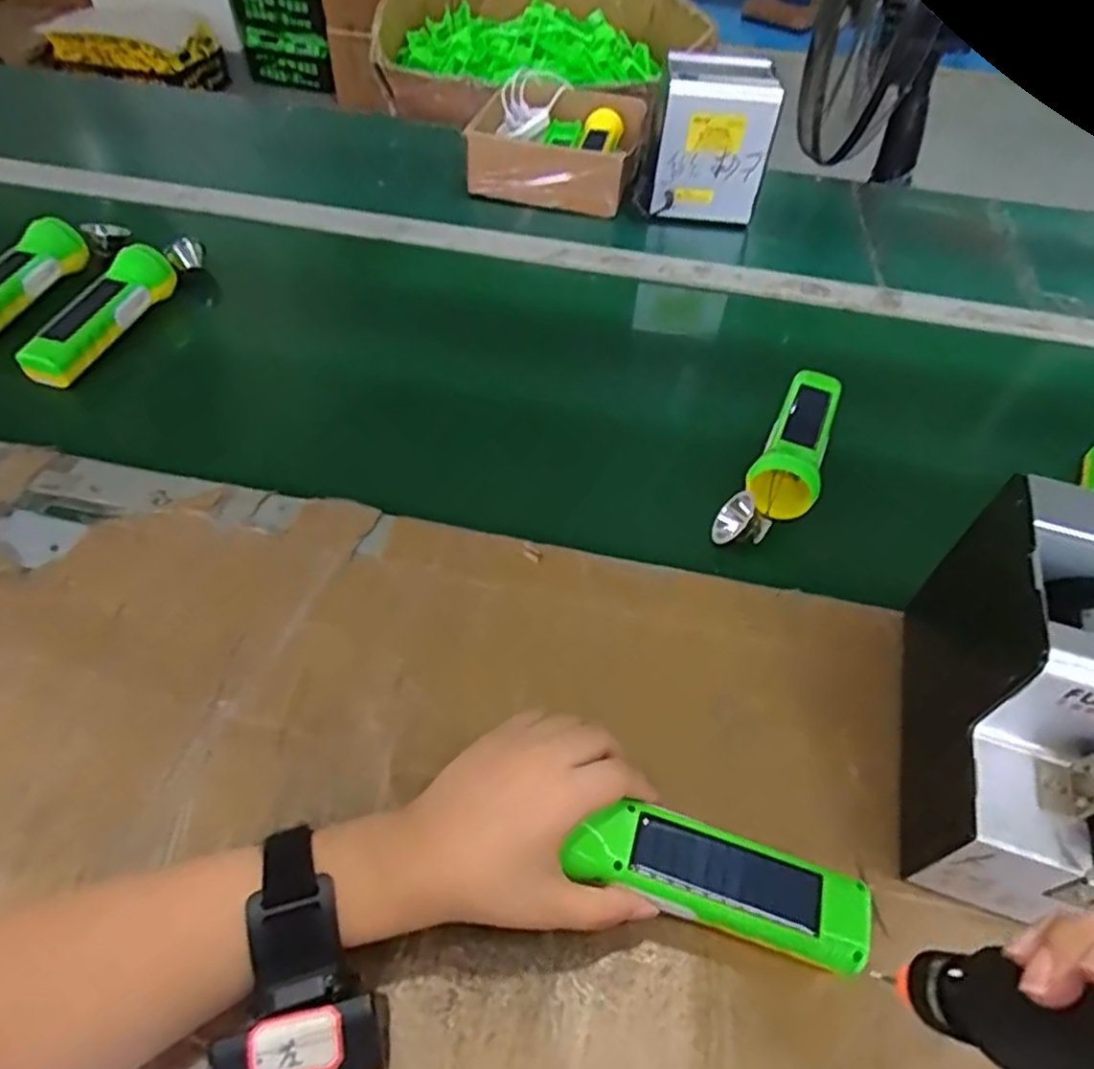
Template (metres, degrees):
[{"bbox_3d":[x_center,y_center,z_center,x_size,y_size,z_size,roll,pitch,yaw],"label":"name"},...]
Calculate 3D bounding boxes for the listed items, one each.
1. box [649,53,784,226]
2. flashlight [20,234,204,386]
[{"bbox_3d":[0.191,-0.460,0.817,0.126,0.158,0.108,4,50,0],"label":"box"},{"bbox_3d":[-0.406,-0.223,0.647,0.058,0.046,0.221,9,50,4],"label":"flashlight"}]

